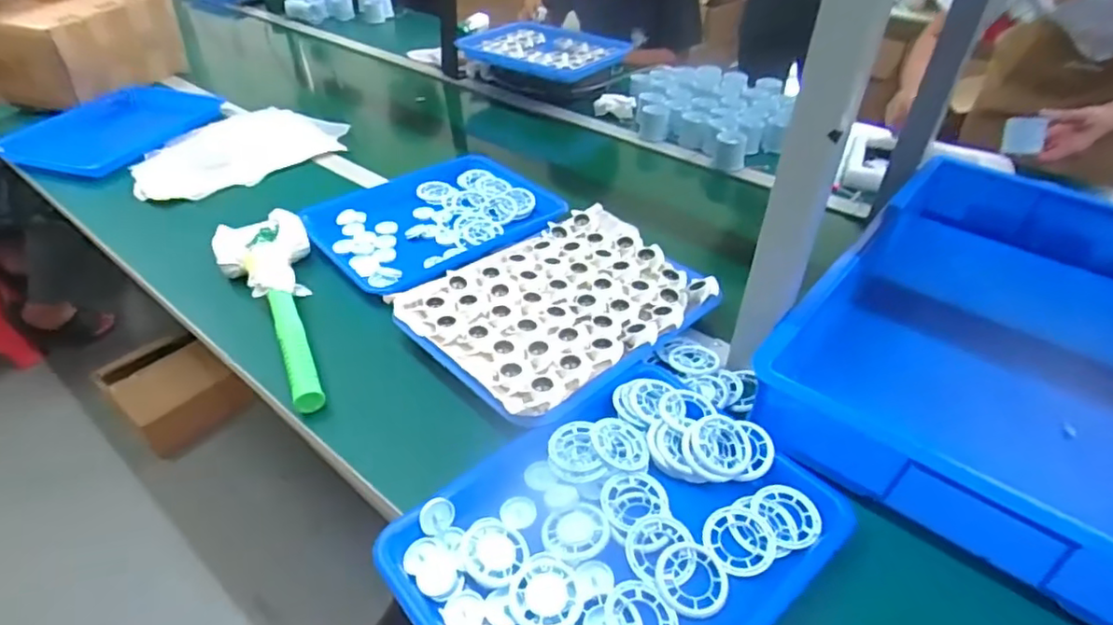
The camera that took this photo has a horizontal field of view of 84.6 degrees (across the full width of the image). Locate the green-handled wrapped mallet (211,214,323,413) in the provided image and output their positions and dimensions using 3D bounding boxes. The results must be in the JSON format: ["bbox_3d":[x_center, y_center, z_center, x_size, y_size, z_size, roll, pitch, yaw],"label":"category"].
[{"bbox_3d":[-0.320,-0.011,0.712,0.110,0.052,0.323,-19,45,-22],"label":"green-handled wrapped mallet"}]

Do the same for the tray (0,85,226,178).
[{"bbox_3d":[-0.819,-0.354,1.145,0.270,0.028,0.369,9,40,10],"label":"tray"}]

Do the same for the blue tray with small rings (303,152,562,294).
[{"bbox_3d":[-0.176,-0.149,0.908,0.347,0.031,0.289,-27,46,-29],"label":"blue tray with small rings"}]

